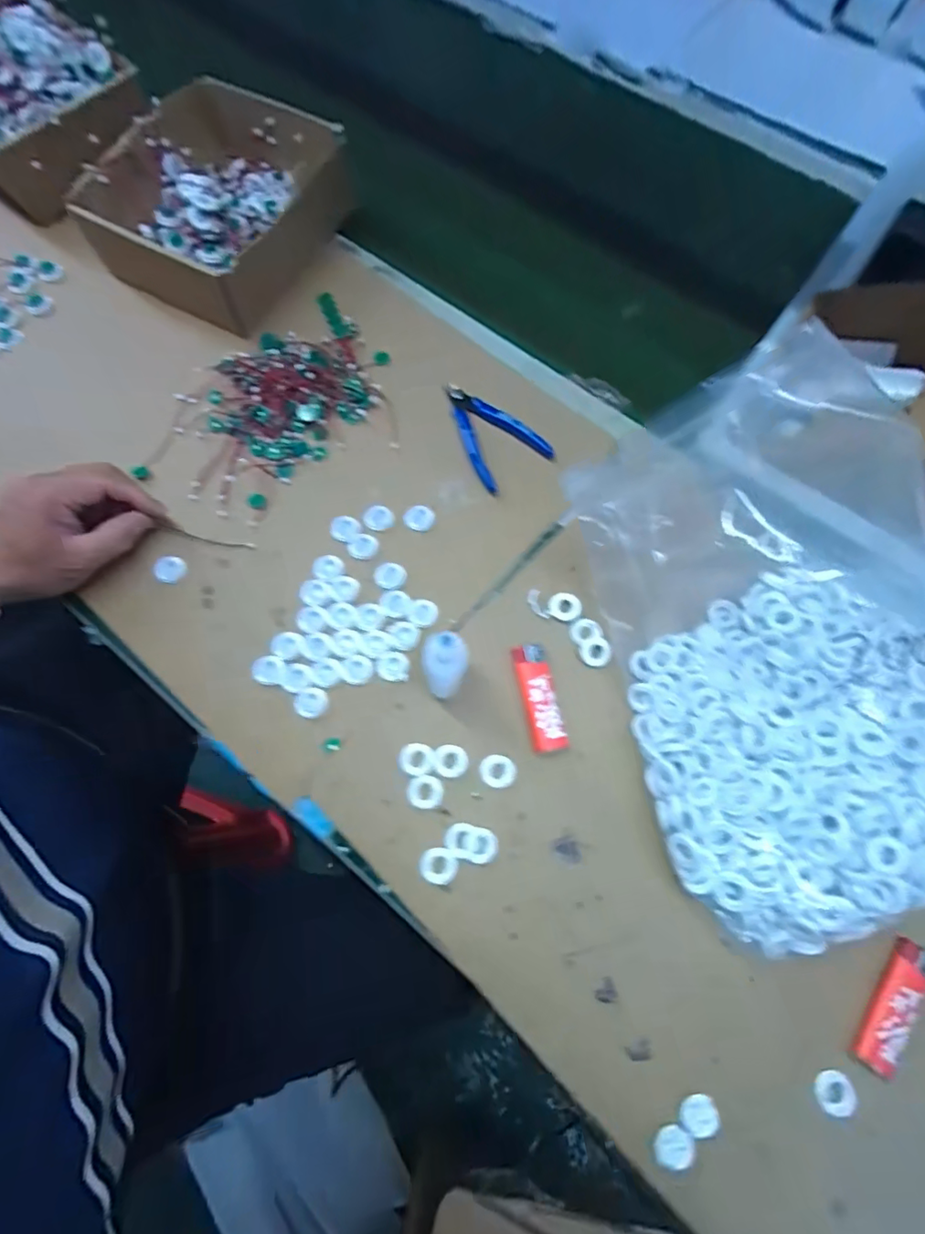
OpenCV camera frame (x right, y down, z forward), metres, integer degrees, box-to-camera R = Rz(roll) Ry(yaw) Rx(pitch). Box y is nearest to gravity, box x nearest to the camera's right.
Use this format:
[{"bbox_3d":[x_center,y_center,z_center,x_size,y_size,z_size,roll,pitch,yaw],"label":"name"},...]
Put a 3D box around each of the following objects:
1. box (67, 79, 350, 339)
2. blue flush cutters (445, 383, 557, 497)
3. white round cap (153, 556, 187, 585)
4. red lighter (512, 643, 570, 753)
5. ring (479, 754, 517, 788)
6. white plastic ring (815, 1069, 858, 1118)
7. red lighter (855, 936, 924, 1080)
[{"bbox_3d":[-0.242,-0.410,0.529,0.203,0.071,0.209,25,74,8],"label":"box"},{"bbox_3d":[0.023,-0.170,0.483,0.062,0.017,0.114,-31,74,-9],"label":"blue flush cutters"},{"bbox_3d":[-0.244,-0.039,0.448,0.022,0.012,0.024,0,72,0],"label":"white round cap"},{"bbox_3d":[0.058,0.061,0.407,0.026,0.008,0.080,-12,72,-4],"label":"red lighter"},{"bbox_3d":[0.026,0.113,0.394,0.026,0.004,0.023,-12,72,-4],"label":"ring"},{"bbox_3d":[0.232,0.296,0.333,0.023,0.004,0.023,0,72,0],"label":"white plastic ring"},{"bbox_3d":[0.278,0.250,0.345,0.025,0.009,0.082,34,75,11],"label":"red lighter"}]

